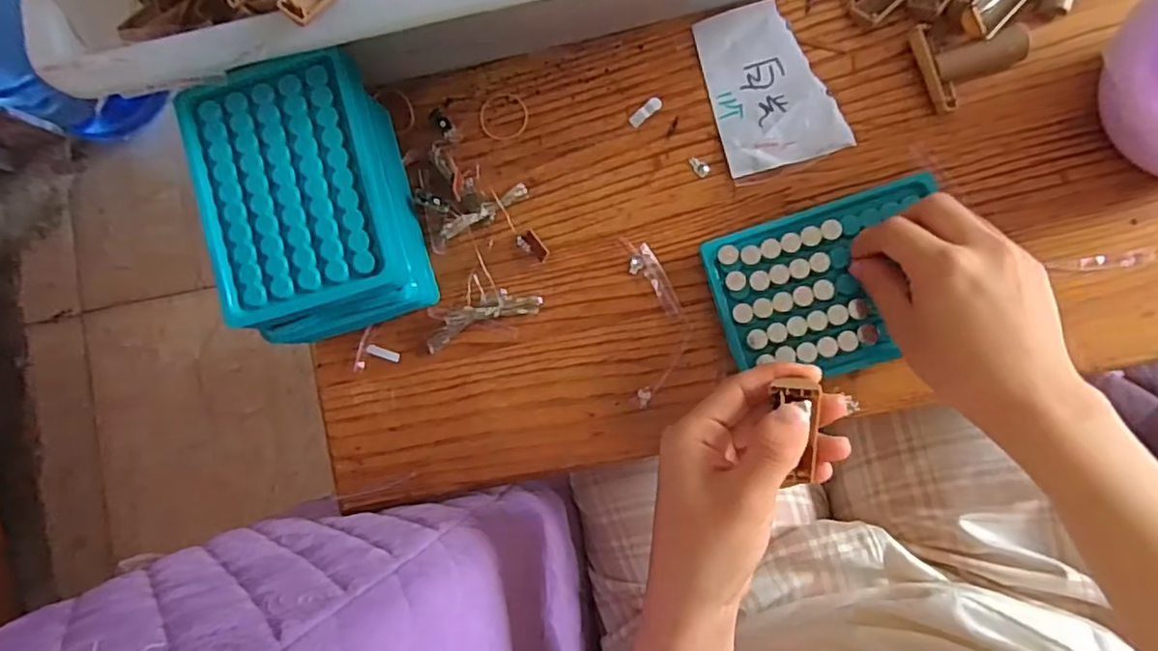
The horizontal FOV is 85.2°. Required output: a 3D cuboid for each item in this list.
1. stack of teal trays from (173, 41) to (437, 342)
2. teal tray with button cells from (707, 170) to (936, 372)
[{"bbox_3d":[-0.148,-0.067,0.359,0.091,0.068,0.134,-15,86,6],"label":"stack of teal trays"},{"bbox_3d":[0.144,-0.021,0.360,0.125,0.018,0.094,-17,85,6],"label":"teal tray with button cells"}]

